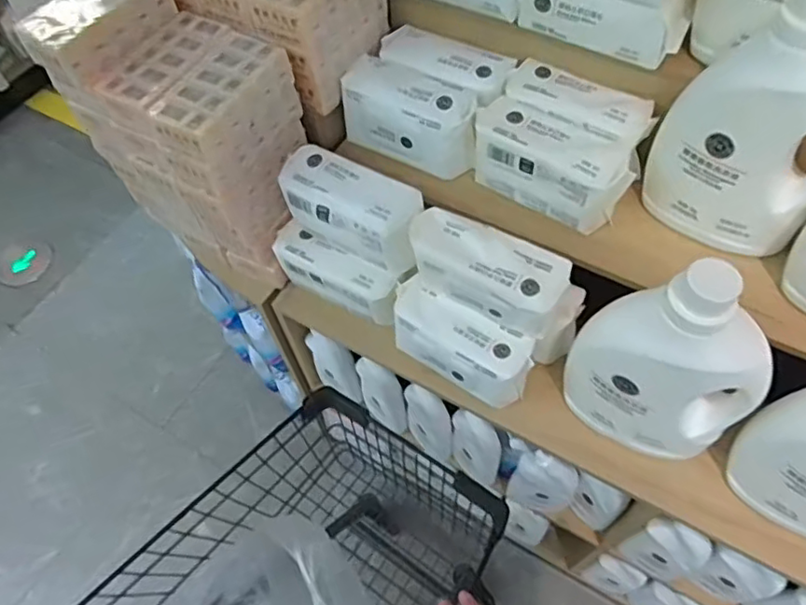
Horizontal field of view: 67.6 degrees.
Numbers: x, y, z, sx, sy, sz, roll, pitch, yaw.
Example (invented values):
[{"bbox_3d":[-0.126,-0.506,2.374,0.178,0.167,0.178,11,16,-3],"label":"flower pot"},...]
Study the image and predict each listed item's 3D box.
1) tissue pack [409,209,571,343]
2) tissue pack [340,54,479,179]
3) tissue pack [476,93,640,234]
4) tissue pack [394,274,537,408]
[{"bbox_3d":[0.101,-0.033,0.734,0.190,0.098,0.075,25,64,16],"label":"tissue pack"},{"bbox_3d":[0.012,-0.258,0.839,0.194,0.093,0.086,24,64,16],"label":"tissue pack"},{"bbox_3d":[0.193,-0.181,0.781,0.204,0.097,0.084,32,66,19],"label":"tissue pack"},{"bbox_3d":[0.071,0.057,0.790,0.190,0.090,0.080,31,66,19],"label":"tissue pack"}]

